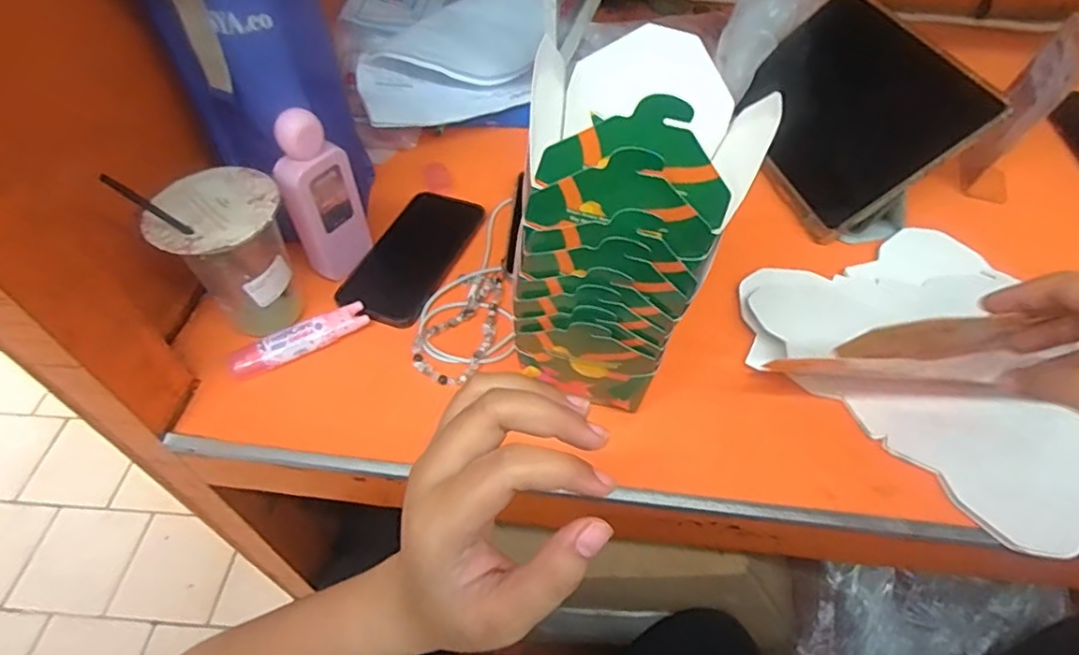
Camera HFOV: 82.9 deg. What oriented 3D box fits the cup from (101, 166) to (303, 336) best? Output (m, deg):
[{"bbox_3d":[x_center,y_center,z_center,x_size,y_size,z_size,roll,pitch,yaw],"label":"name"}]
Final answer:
[{"bbox_3d":[-0.234,-0.051,0.484,0.086,0.118,0.087,-1,51,1],"label":"cup"}]

